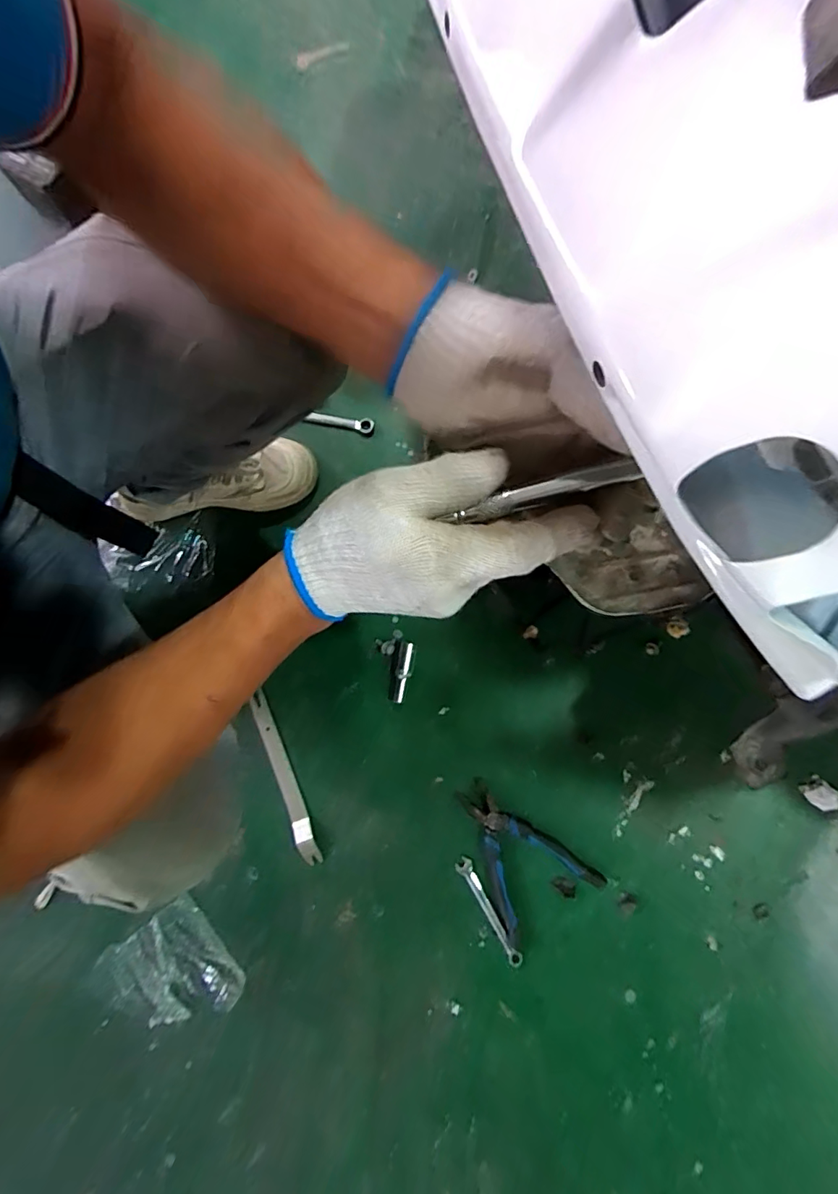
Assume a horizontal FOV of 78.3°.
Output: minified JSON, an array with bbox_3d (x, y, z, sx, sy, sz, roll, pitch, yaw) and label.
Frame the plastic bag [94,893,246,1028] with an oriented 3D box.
[{"bbox_3d":[-0.312,0.478,0.655,0.160,0.028,0.135,41,86,7],"label":"plastic bag"}]

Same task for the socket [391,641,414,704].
[{"bbox_3d":[-0.022,0.102,0.692,0.021,0.027,0.082,8,83,4],"label":"socket"}]

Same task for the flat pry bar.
[{"bbox_3d":[-0.181,0.238,0.682,0.026,0.012,0.229,-22,82,0],"label":"flat pry bar"}]

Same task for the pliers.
[{"bbox_3d":[0.128,0.318,0.653,0.135,0.014,0.182,-31,82,-2],"label":"pliers"}]

